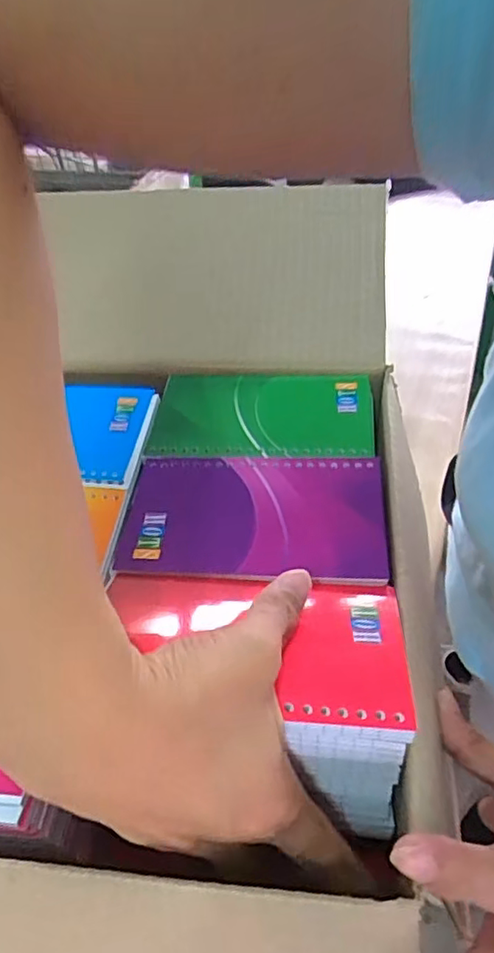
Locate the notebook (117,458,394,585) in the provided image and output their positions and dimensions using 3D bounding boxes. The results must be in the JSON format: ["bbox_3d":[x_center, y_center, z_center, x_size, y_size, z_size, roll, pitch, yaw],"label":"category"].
[{"bbox_3d":[0.003,0.017,0.300,0.128,0.006,0.079,1,47,8],"label":"notebook"}]

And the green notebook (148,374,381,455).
[{"bbox_3d":[0.010,-0.038,0.360,0.130,0.009,0.079,1,47,7],"label":"green notebook"}]

